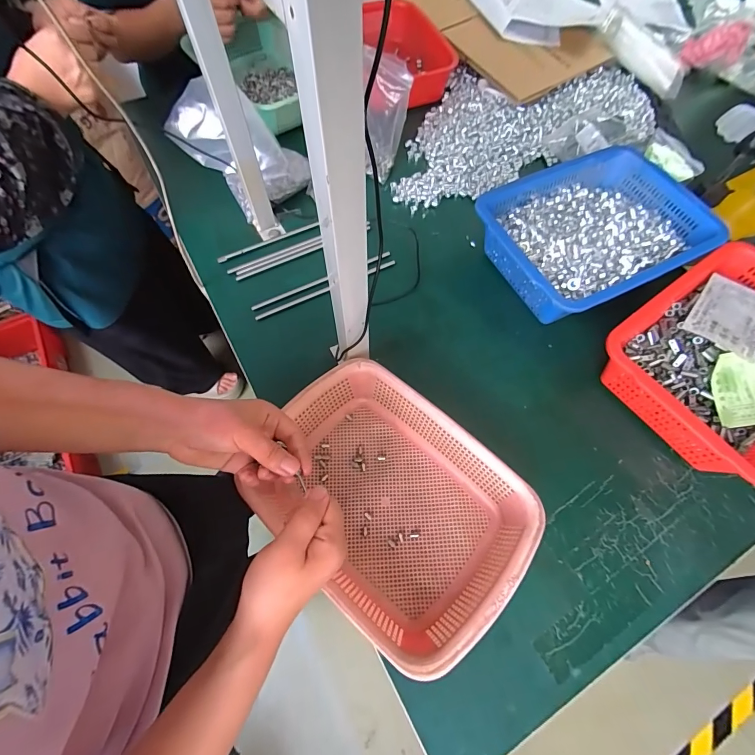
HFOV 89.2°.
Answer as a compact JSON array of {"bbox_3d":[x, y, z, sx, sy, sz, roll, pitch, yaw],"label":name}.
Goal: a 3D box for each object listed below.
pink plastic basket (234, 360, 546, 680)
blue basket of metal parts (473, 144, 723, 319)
[{"bbox_3d":[0.011,0.139,0.440,0.286,0.088,0.216,39,67,16],"label":"pink plastic basket"},{"bbox_3d":[0.332,-0.217,0.597,0.324,0.092,0.229,-23,66,-14],"label":"blue basket of metal parts"}]

